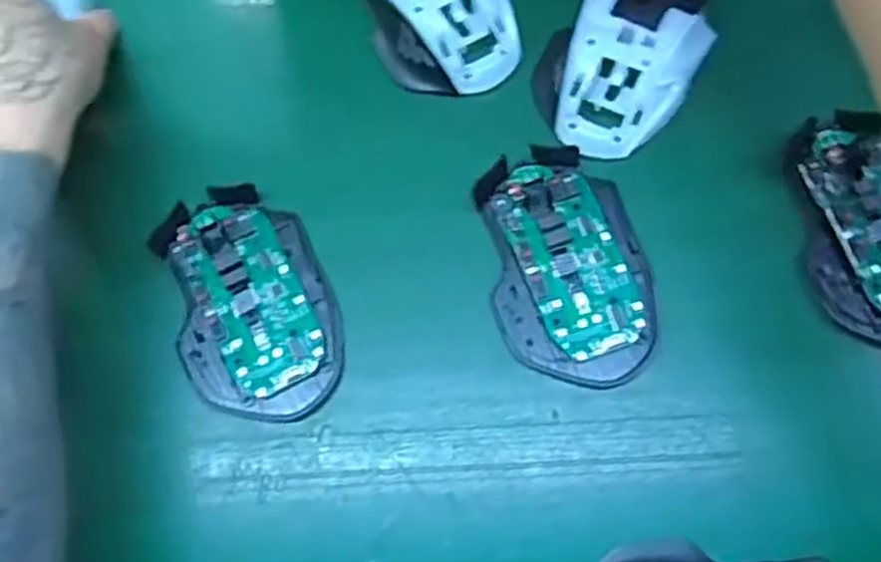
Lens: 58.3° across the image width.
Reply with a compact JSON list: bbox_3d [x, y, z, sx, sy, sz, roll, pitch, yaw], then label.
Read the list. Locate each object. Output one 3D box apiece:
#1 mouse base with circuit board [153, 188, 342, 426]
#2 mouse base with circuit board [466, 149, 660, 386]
[{"bbox_3d":[-0.090,0.009,0.373,0.073,0.014,0.114,-20,73,3],"label":"mouse base with circuit board"},{"bbox_3d":[0.060,-0.008,0.374,0.071,0.012,0.115,-12,74,5],"label":"mouse base with circuit board"}]

